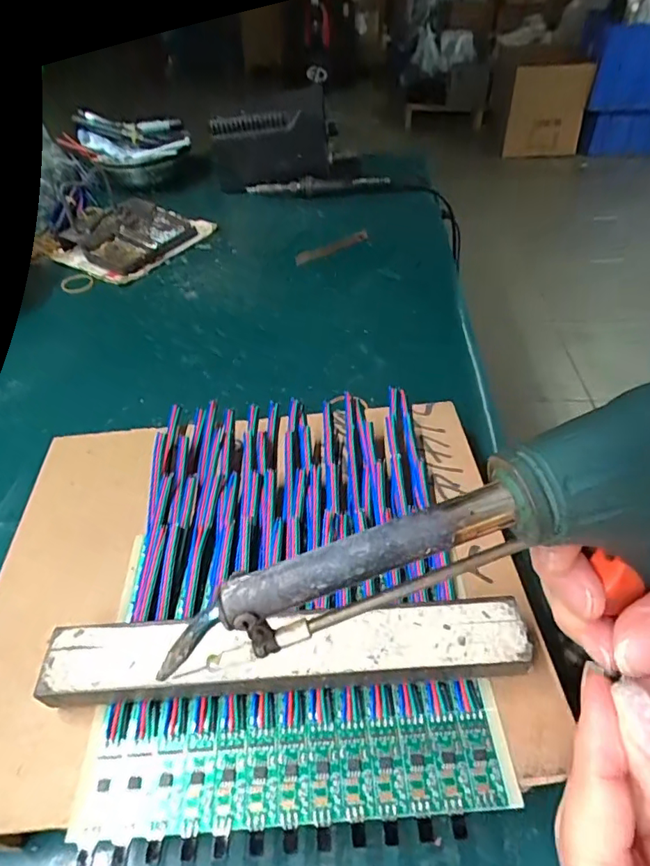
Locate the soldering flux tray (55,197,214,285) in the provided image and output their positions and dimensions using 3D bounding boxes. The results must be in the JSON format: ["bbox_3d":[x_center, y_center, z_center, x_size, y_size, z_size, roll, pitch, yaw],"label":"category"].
[{"bbox_3d":[-0.215,-0.224,0.576,0.112,0.033,0.141,24,51,24],"label":"soldering flux tray"}]

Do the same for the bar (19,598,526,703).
[{"bbox_3d":[-0.016,0.094,0.216,0.193,0.023,0.031,-3,45,-1],"label":"bar"}]

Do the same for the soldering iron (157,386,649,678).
[{"bbox_3d":[0.049,0.024,0.142,0.179,0.026,0.037,-21,47,2],"label":"soldering iron"}]

